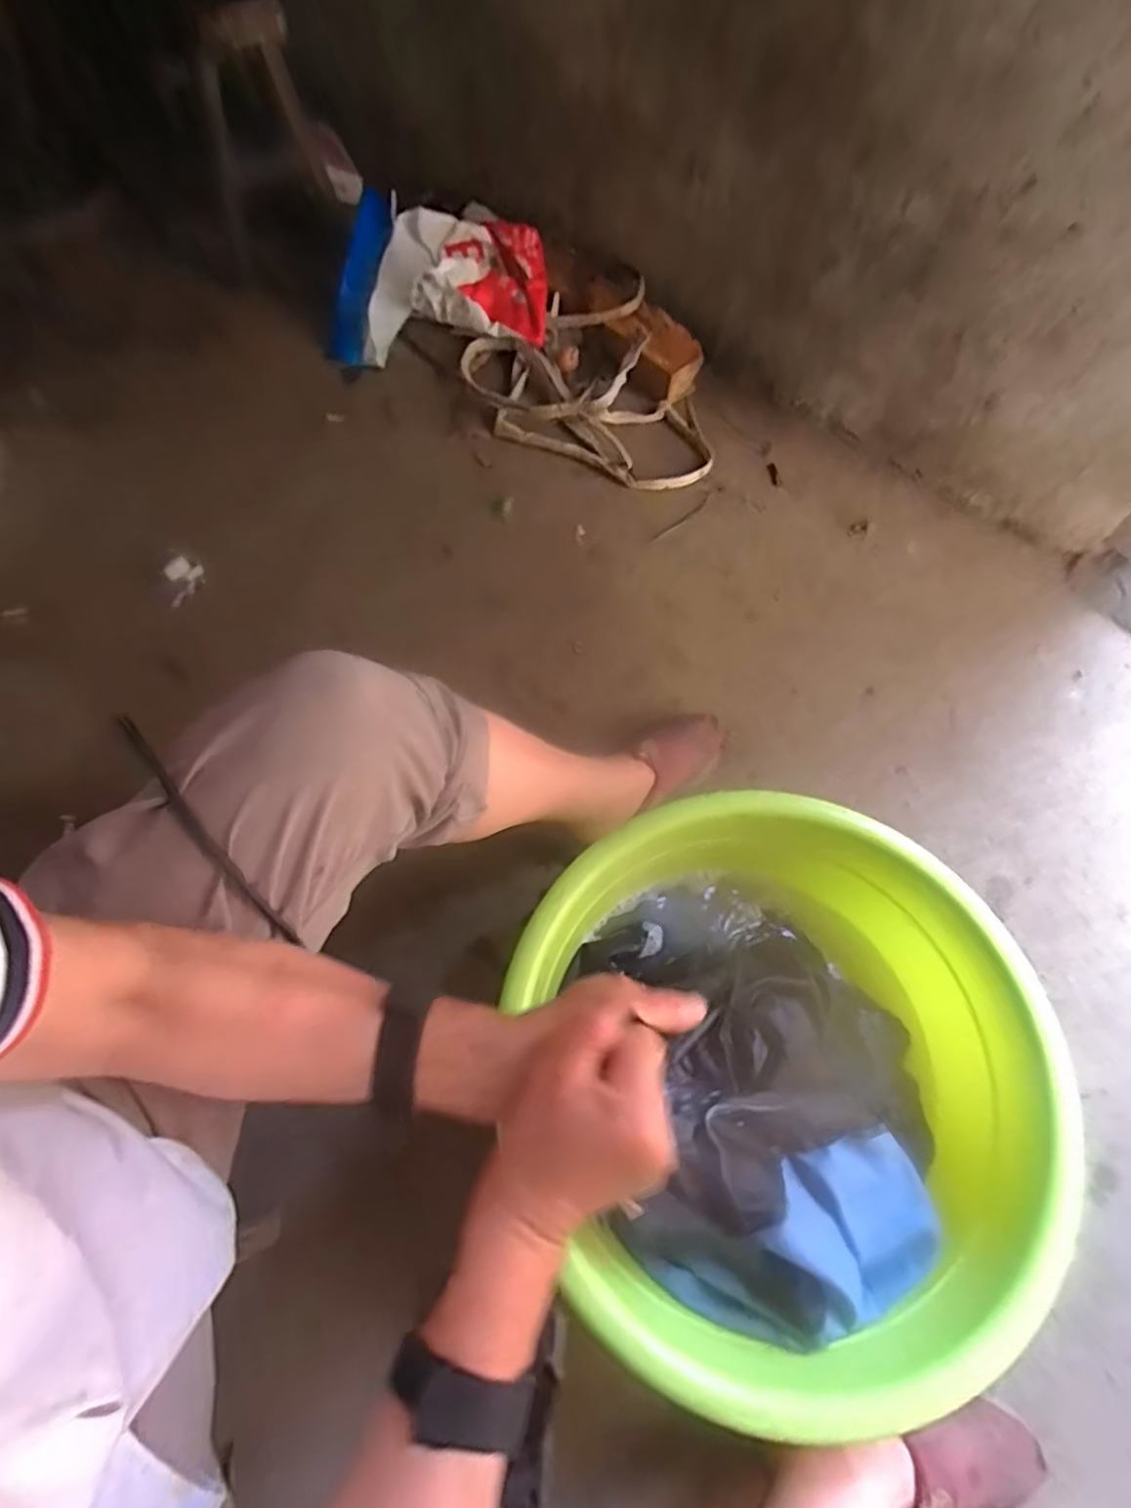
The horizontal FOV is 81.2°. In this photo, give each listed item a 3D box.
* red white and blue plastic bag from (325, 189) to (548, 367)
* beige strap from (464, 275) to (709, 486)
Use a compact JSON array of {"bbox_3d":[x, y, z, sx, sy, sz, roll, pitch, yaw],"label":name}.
[{"bbox_3d":[-0.189,-0.704,0.991,0.326,0.145,0.183,7,64,2],"label":"red white and blue plastic bag"},{"bbox_3d":[0.038,-0.521,0.960,0.275,0.086,0.325,-22,67,-12],"label":"beige strap"}]

